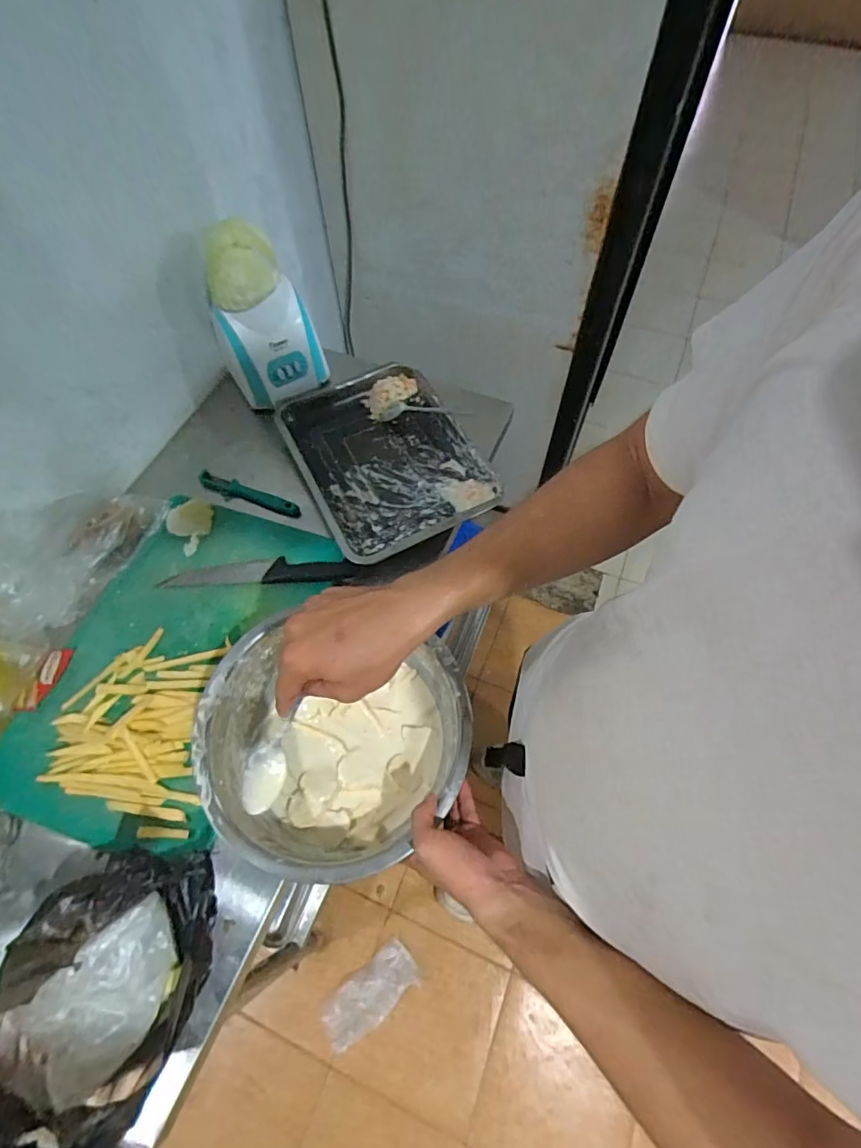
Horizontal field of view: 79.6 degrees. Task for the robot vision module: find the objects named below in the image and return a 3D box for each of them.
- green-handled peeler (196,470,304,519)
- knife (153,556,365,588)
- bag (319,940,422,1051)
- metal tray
[{"bbox_3d":[-0.280,-0.121,0.789,0.169,0.015,0.029,20,63,11],"label":"green-handled peeler"},{"bbox_3d":[-0.231,-0.005,0.705,0.256,0.013,0.039,-3,61,-1],"label":"knife"},{"bbox_3d":[-0.130,0.906,1.112,0.220,0.042,0.104,-34,66,-17],"label":"bag"},{"bbox_3d":[-0.075,-0.184,0.809,0.249,0.044,0.338,-25,64,-13],"label":"metal tray"}]

